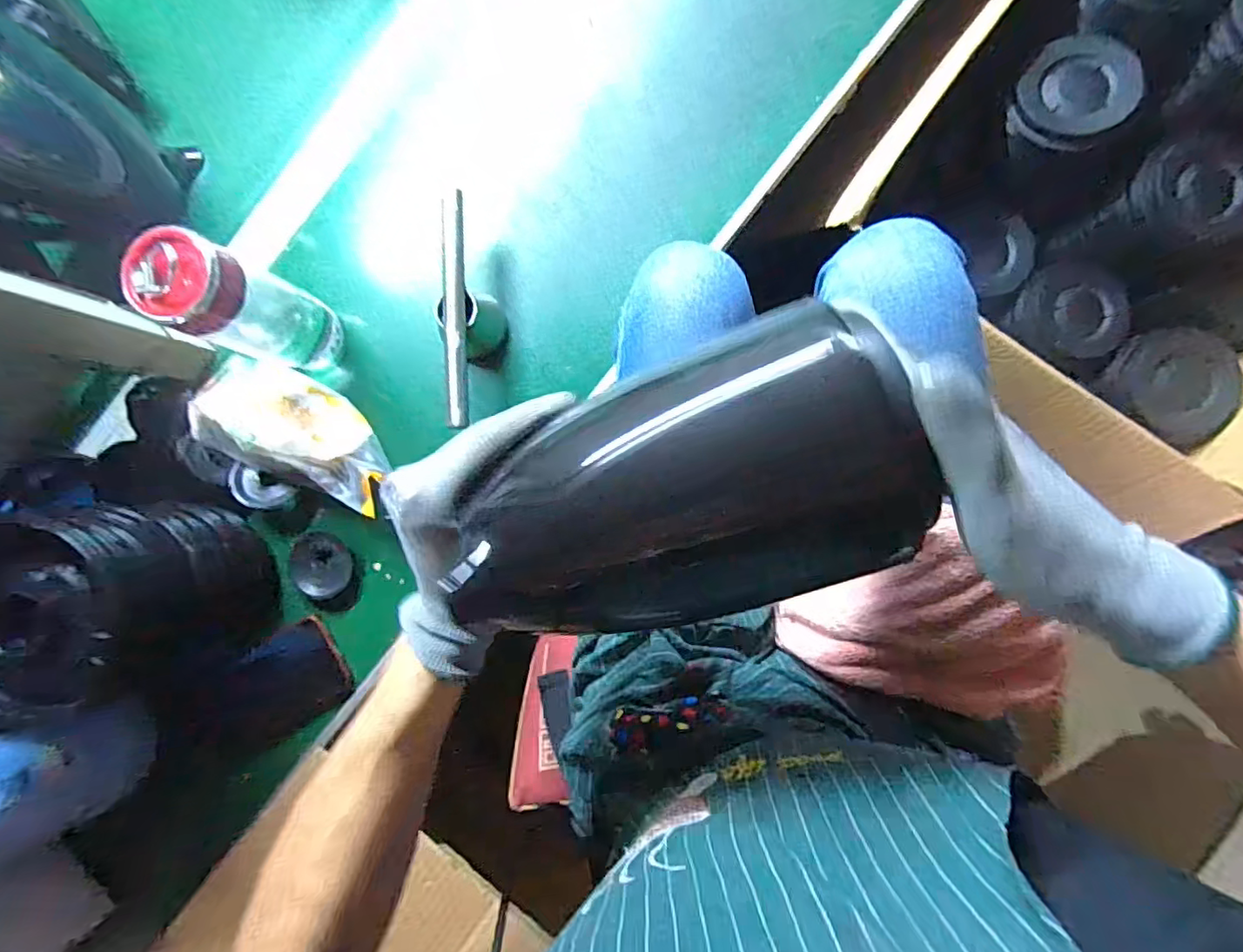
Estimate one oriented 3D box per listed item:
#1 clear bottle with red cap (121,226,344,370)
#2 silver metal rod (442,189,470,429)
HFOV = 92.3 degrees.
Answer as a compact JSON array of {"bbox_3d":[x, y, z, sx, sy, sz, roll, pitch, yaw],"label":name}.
[{"bbox_3d":[-0.304,-0.137,0.489,0.059,0.170,0.066,32,92,5],"label":"clear bottle with red cap"},{"bbox_3d":[-0.142,-0.139,0.502,0.019,0.019,0.197,-2,89,5],"label":"silver metal rod"}]

